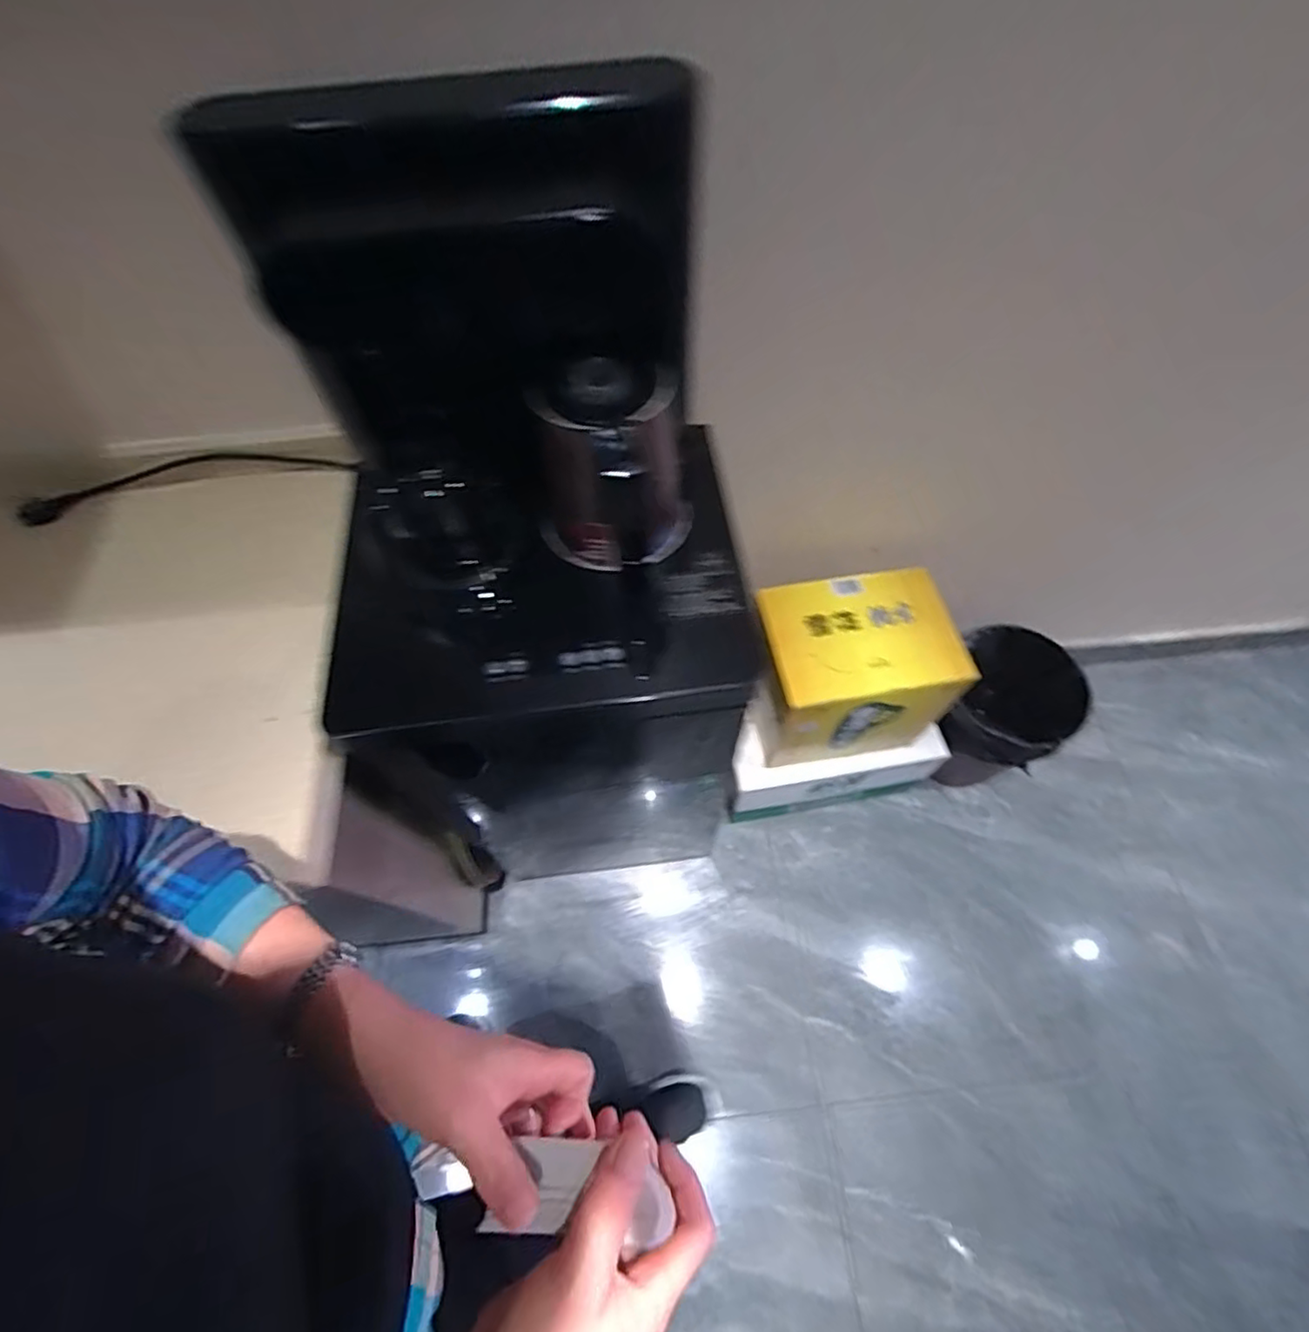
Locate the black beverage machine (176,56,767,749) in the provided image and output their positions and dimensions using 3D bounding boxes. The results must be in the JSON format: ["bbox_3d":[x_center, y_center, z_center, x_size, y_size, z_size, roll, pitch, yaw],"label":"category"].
[{"bbox_3d":[-0.132,-0.165,0.515,0.409,0.401,0.333,-8,62,-2],"label":"black beverage machine"}]

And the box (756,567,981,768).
[{"bbox_3d":[0.321,0.016,1.054,0.289,0.288,0.213,-10,62,-4],"label":"box"}]

